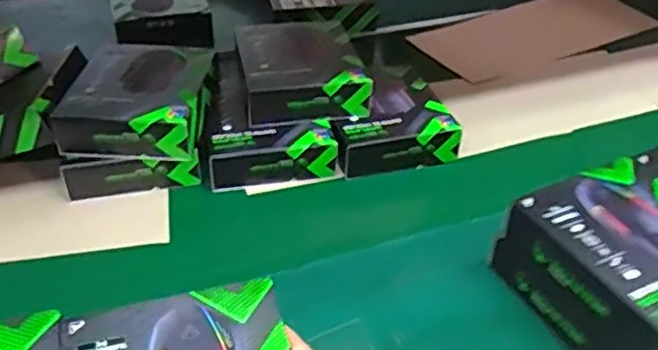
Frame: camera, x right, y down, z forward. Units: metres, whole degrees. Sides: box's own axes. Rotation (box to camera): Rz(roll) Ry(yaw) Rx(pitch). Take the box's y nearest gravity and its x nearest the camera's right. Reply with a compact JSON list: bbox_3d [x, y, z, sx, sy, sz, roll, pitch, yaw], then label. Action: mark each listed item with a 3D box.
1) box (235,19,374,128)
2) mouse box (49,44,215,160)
[{"bbox_3d":[-0.033,-0.142,0.883,0.166,0.062,0.182,-6,39,-9],"label":"box"},{"bbox_3d":[-0.232,-0.097,0.811,0.156,0.055,0.193,3,38,2],"label":"mouse box"}]

